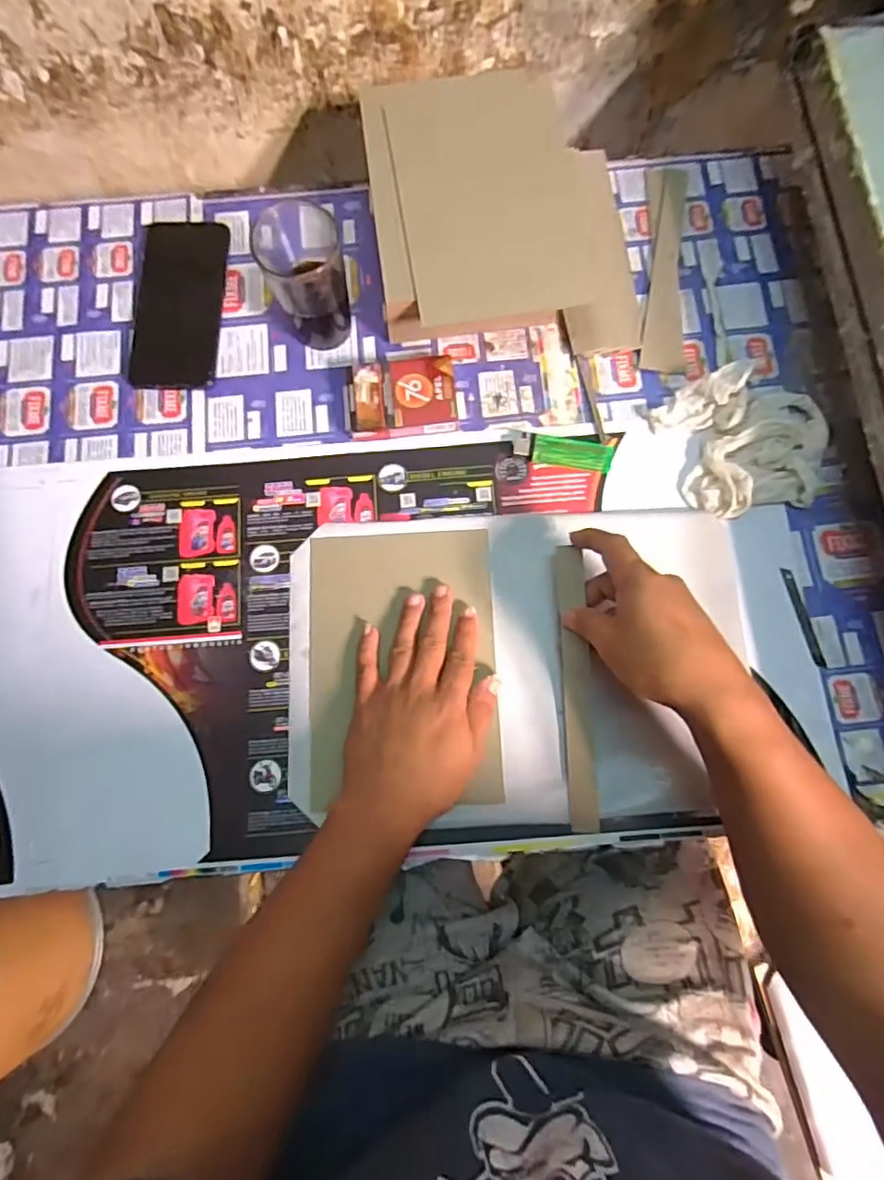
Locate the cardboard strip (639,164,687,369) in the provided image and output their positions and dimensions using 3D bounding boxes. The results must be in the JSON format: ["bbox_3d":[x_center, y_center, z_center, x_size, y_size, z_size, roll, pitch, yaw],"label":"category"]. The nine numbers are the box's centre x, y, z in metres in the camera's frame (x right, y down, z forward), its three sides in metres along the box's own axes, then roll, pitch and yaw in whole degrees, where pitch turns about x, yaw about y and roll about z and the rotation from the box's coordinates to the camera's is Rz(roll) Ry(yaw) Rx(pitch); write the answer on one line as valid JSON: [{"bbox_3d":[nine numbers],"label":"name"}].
[{"bbox_3d":[0.200,-0.289,0.508,0.036,0.005,0.205,5,78,2],"label":"cardboard strip"}]

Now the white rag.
[{"bbox_3d":[0.249,-0.123,0.459,0.123,0.031,0.120,-20,78,-4],"label":"white rag"}]

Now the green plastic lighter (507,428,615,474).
[{"bbox_3d":[0.100,-0.115,0.470,0.084,0.013,0.028,9,78,3],"label":"green plastic lighter"}]

